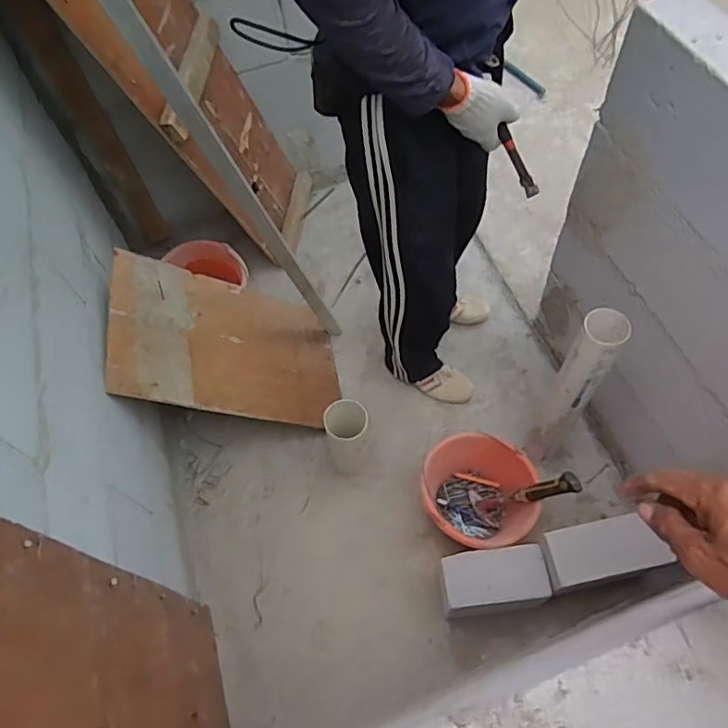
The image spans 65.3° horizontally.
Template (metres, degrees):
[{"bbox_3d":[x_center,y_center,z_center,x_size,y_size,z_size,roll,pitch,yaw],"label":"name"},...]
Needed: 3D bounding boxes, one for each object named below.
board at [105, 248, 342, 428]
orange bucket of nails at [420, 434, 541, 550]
[{"bbox_3d":[-0.299,-0.043,1.354,0.582,0.020,0.375,15,49,-39],"label":"board"},{"bbox_3d":[0.247,0.297,1.251,0.233,0.168,0.223,-2,60,3],"label":"orange bucket of nails"}]

